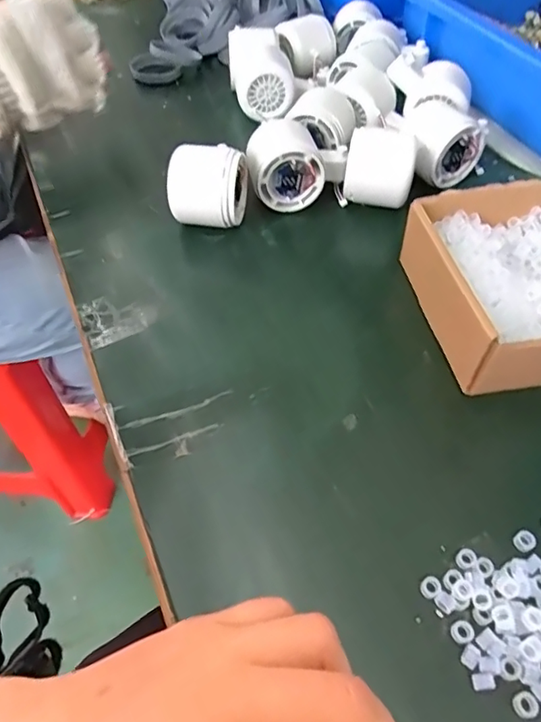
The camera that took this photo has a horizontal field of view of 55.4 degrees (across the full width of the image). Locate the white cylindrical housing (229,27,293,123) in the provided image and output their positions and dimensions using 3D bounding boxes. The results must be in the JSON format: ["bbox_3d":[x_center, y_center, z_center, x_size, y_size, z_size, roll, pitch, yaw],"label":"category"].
[{"bbox_3d":[-0.011,-0.298,0.522,0.058,0.058,0.085,-8,52,-8],"label":"white cylindrical housing"}]

